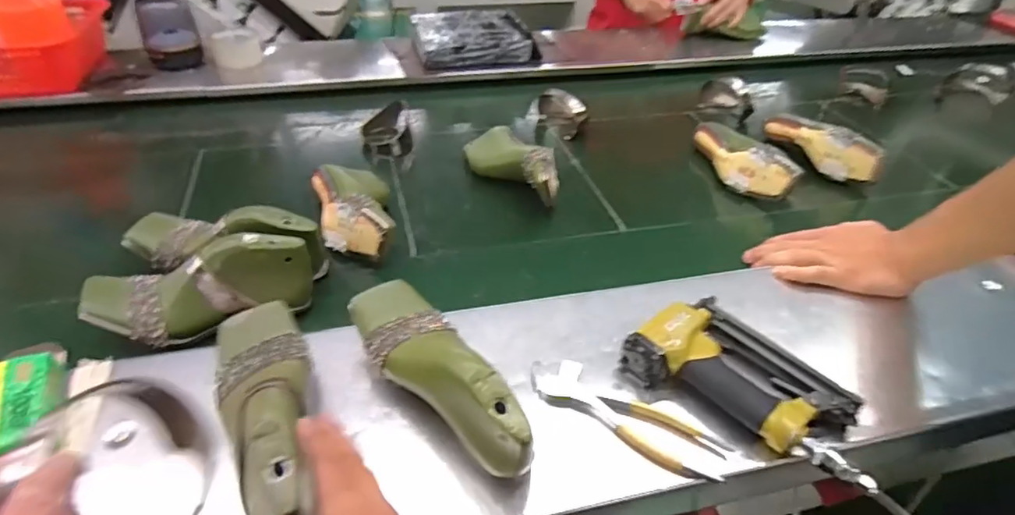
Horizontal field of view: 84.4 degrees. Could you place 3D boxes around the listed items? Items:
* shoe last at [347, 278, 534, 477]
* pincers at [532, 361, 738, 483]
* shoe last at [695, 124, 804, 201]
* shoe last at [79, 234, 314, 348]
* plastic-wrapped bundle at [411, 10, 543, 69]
[{"bbox_3d":[-0.063,0.105,0.502,0.081,0.093,0.215,-20,45,-24],"label":"shoe last"},{"bbox_3d":[0.110,0.147,0.529,0.196,0.013,0.058,21,44,20],"label":"pincers"},{"bbox_3d":[0.379,-0.170,0.931,0.067,0.063,0.216,-15,43,-20],"label":"shoe last"},{"bbox_3d":[-0.337,0.039,0.616,0.220,0.087,0.092,-3,41,-7],"label":"shoe last"},{"bbox_3d":[-0.073,-0.486,1.240,0.260,0.068,0.170,-9,42,-14],"label":"plastic-wrapped bundle"}]

